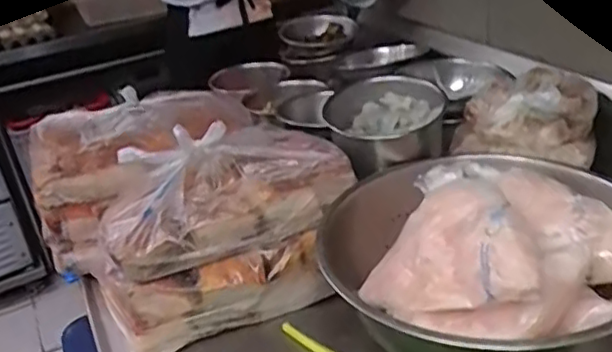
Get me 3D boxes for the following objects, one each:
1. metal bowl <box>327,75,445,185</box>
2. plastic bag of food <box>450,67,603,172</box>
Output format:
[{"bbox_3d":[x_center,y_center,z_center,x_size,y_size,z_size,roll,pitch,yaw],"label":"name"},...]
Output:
[{"bbox_3d":[0.110,-0.072,0.852,0.147,0.067,0.147,-6,27,3],"label":"metal bowl"},{"bbox_3d":[0.288,-0.086,0.851,0.163,0.086,0.129,9,31,28],"label":"plastic bag of food"}]

